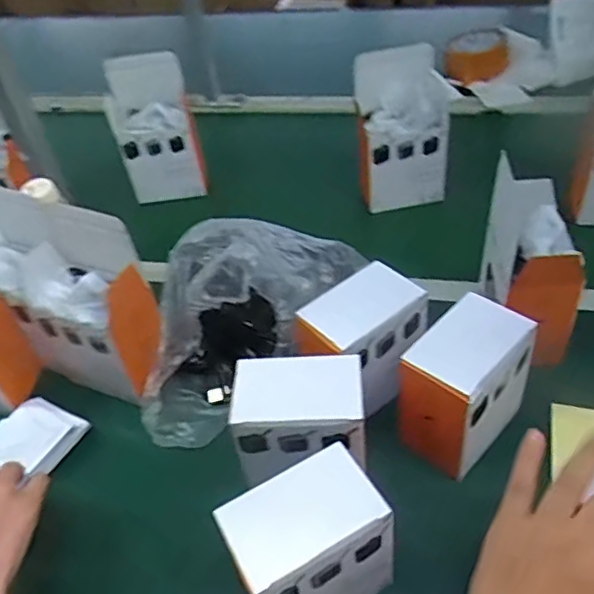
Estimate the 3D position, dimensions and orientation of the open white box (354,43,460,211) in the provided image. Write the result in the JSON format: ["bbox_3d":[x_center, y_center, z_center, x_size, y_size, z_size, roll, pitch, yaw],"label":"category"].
[{"bbox_3d":[0.135,-0.209,0.774,0.114,0.205,0.062,-11,44,-4],"label":"open white box"}]

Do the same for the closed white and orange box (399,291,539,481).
[{"bbox_3d":[0.139,0.075,0.511,0.107,0.106,0.077,-38,52,-27],"label":"closed white and orange box"}]

